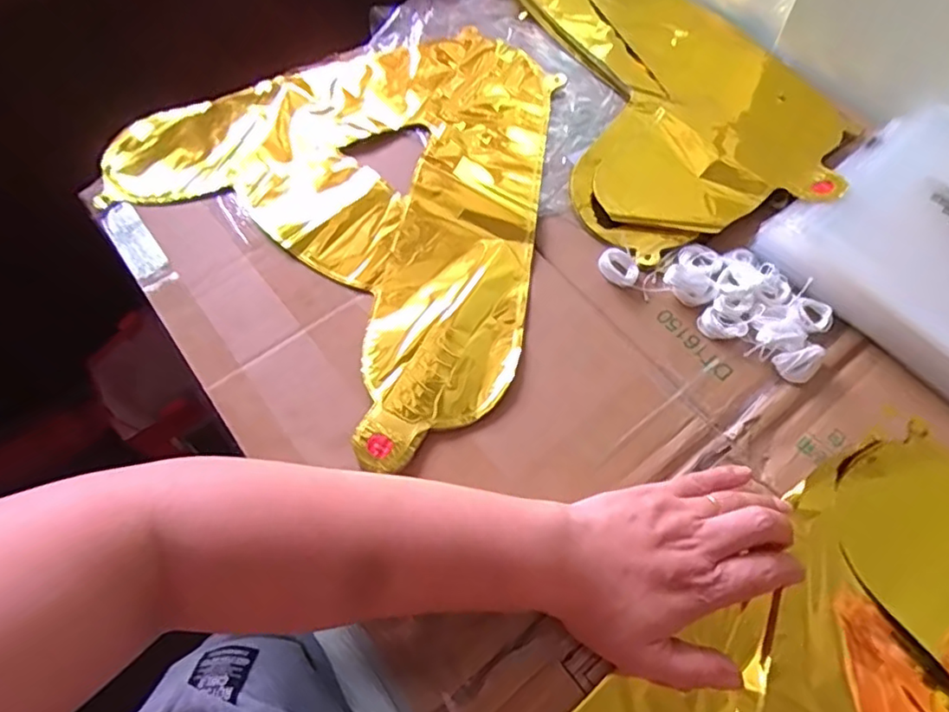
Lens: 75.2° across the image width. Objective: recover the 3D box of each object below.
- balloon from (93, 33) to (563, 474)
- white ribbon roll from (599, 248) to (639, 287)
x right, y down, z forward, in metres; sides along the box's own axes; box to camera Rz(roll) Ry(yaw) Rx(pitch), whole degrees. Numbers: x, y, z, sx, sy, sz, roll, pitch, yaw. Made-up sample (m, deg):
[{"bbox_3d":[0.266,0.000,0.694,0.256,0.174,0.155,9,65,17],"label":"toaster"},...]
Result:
[{"bbox_3d":[-0.077,-0.153,0.496,0.396,0.012,0.348,35,68,18],"label":"balloon"},{"bbox_3d":[0.105,-0.064,0.447,0.030,0.012,0.022,35,68,18],"label":"white ribbon roll"}]

